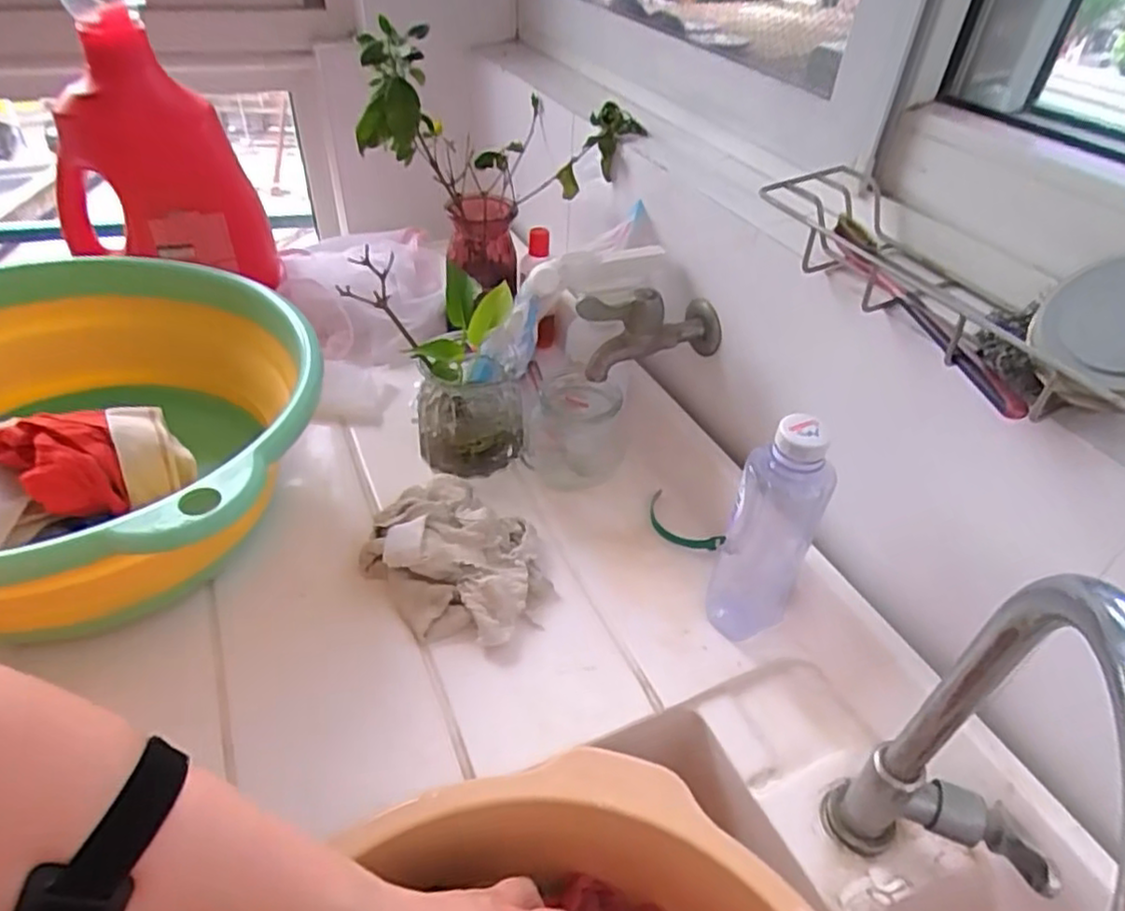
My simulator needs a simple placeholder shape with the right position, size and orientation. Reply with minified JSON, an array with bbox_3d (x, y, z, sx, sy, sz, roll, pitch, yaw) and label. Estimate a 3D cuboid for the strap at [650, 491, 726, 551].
[{"bbox_3d":[0.098,0.060,0.601,0.035,0.017,0.081,-25,49,-28],"label":"strap"}]

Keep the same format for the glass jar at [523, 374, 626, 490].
[{"bbox_3d":[0.013,-0.027,0.627,0.095,0.083,0.080,0,41,-1],"label":"glass jar"}]

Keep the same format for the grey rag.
[{"bbox_3d":[-0.081,0.076,0.547,0.124,0.047,0.158,-30,50,-31],"label":"grey rag"}]

